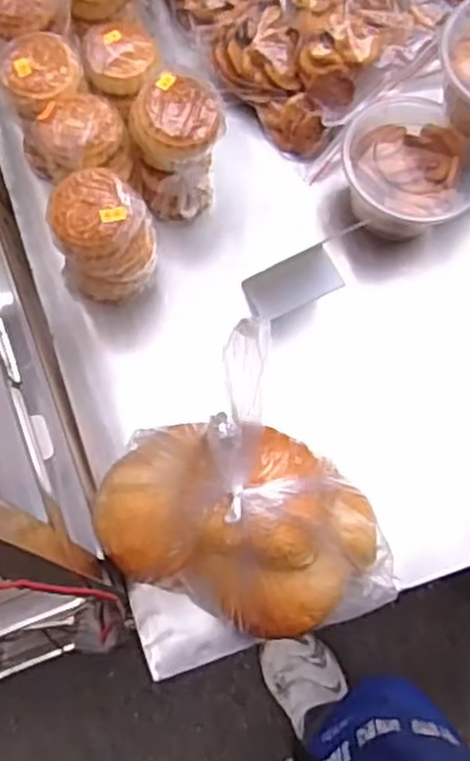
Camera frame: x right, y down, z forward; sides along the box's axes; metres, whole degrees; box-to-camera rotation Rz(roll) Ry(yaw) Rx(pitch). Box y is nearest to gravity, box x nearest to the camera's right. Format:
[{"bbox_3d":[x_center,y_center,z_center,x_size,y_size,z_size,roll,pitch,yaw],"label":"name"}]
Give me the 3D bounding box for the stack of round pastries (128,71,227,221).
[{"bbox_3d":[-0.057,-0.231,0.777,0.087,0.138,0.077,-12,72,-5],"label":"stack of round pastries"}]

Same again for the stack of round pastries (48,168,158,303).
[{"bbox_3d":[-0.122,-0.135,0.747,0.092,0.138,0.077,-36,76,-12],"label":"stack of round pastries"}]

